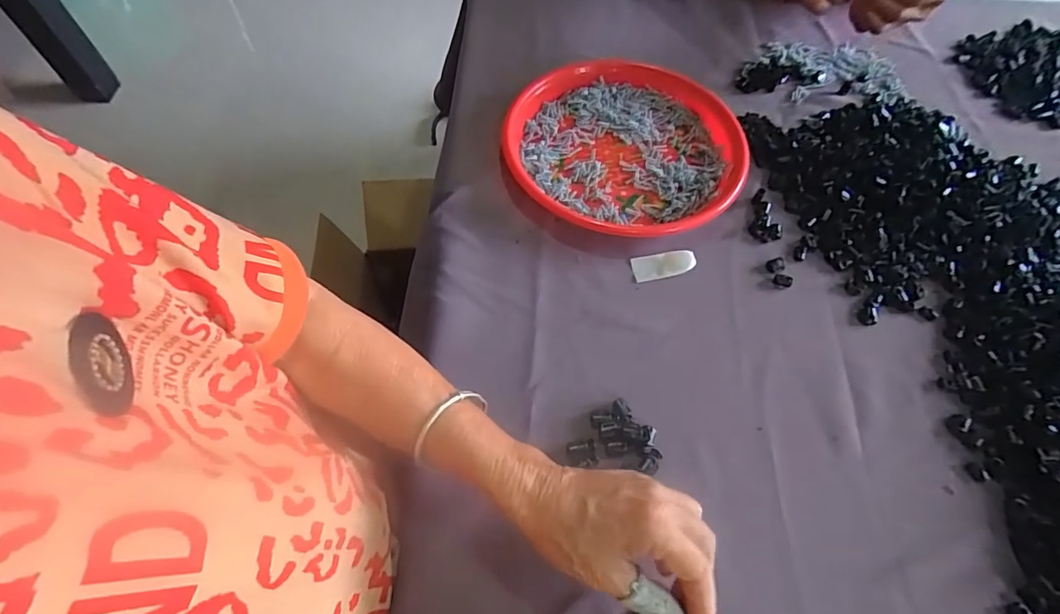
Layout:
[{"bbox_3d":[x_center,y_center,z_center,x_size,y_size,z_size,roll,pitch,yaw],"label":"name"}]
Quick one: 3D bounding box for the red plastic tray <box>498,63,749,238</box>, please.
[{"bbox_3d":[0.100,-0.167,0.520,0.236,0.030,0.236,38,67,19],"label":"red plastic tray"}]

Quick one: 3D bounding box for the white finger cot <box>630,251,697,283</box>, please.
[{"bbox_3d":[0.123,-0.040,0.462,0.056,0.008,0.024,-8,61,-4],"label":"white finger cot"}]

